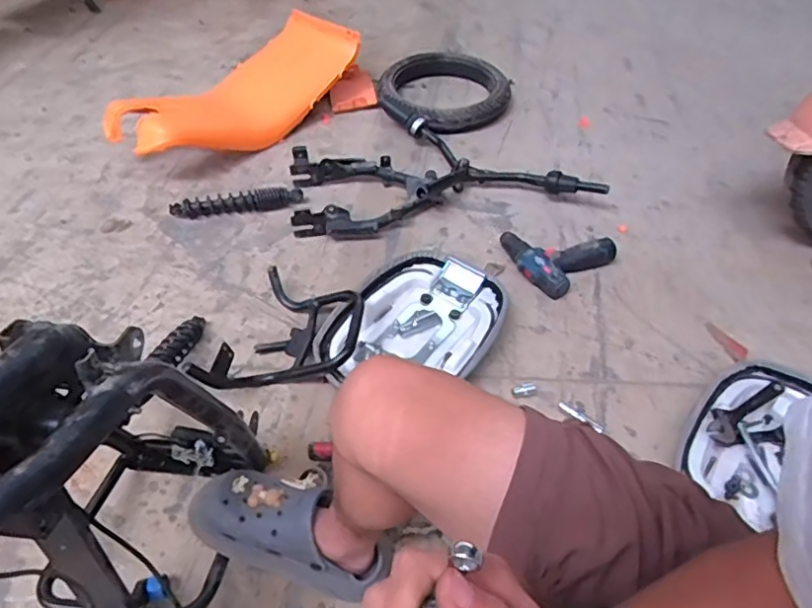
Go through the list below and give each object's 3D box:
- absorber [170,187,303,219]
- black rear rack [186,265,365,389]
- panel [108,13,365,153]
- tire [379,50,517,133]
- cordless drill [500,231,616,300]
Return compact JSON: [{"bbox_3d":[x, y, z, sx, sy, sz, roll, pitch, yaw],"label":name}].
[{"bbox_3d":[-0.383,-0.227,1.288,0.293,0.044,0.043,-8,49,-9],"label":"absorber"},{"bbox_3d":[-0.193,0.050,0.991,0.215,0.125,0.277,11,49,8],"label":"black rear rack"},{"bbox_3d":[-0.425,-0.542,1.476,0.265,0.180,0.656,33,55,25],"label":"panel"},{"bbox_3d":[0.113,-0.608,1.603,0.373,0.076,0.402,-1,48,-3],"label":"tire"},{"bbox_3d":[0.311,-0.110,1.184,0.185,0.056,0.180,-28,55,-24],"label":"cordless drill"}]

